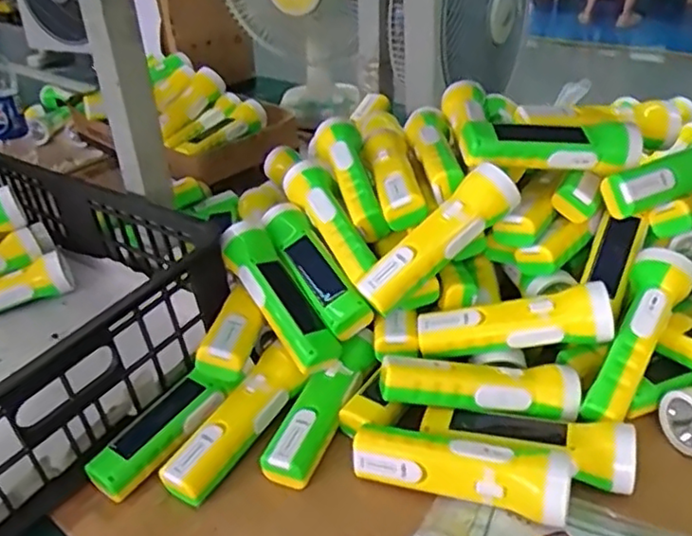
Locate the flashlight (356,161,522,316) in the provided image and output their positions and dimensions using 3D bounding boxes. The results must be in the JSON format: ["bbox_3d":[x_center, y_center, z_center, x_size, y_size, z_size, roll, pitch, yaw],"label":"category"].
[{"bbox_3d":[0.086,-0.024,0.593,0.168,0.045,0.043,-42,40,-2],"label":"flashlight"}]

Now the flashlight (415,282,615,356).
[{"bbox_3d":[0.148,0.050,0.579,0.168,0.042,0.043,-9,30,16],"label":"flashlight"}]

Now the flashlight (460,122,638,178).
[{"bbox_3d":[0.197,-0.117,0.623,0.171,0.045,0.047,-5,32,-2],"label":"flashlight"}]

